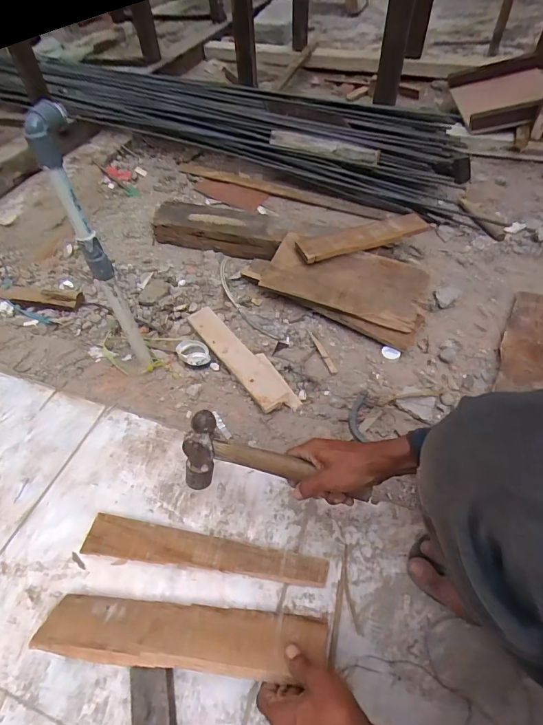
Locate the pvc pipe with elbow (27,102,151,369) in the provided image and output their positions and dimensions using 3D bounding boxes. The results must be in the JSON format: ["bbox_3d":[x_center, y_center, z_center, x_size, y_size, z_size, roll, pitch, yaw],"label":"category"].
[{"bbox_3d":[-0.259,-0.146,0.625,0.050,0.458,0.033,-22,54,-13],"label":"pvc pipe with elbow"}]

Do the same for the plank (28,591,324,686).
[{"bbox_3d":[-0.106,0.325,0.469,0.334,0.012,0.077,3,17,6],"label":"plank"}]

